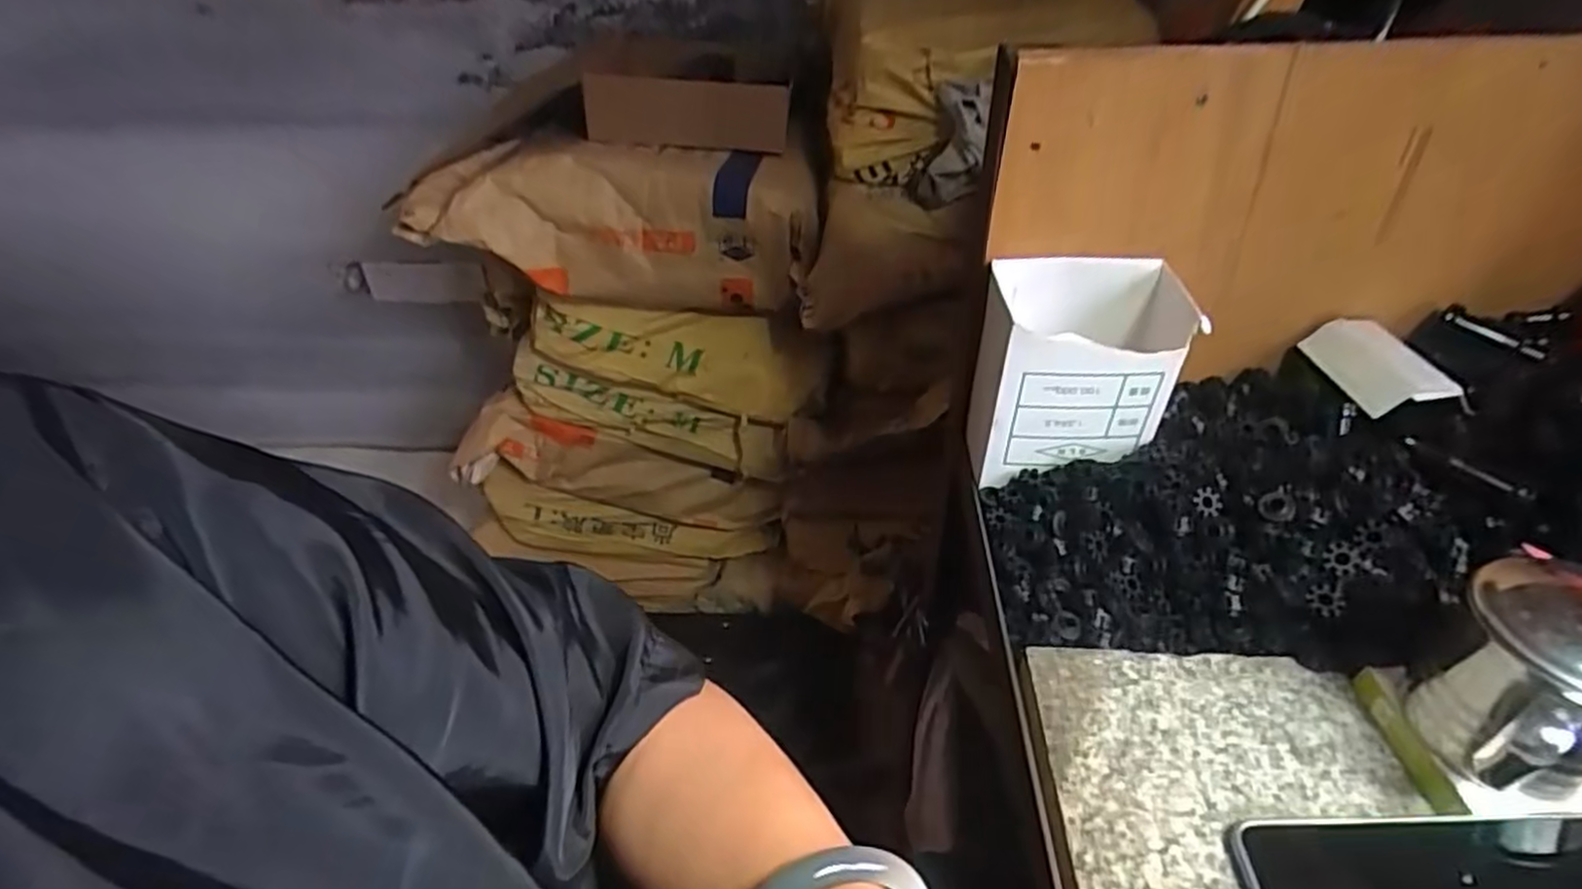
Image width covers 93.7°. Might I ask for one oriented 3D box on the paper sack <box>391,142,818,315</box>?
[{"bbox_3d":[-0.230,-0.289,0.993,0.519,0.188,0.164,0,38,3],"label":"paper sack"}]

